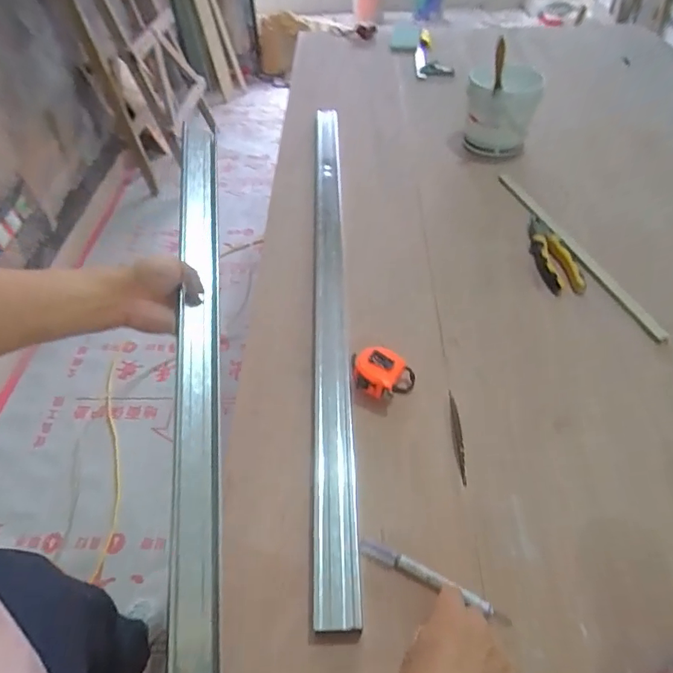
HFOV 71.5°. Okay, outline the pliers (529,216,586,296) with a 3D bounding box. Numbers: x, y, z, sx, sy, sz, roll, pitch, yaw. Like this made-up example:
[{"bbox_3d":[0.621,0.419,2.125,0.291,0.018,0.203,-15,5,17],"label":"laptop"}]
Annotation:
[{"bbox_3d":[0.392,-0.151,0.853,0.068,0.028,0.203,1,49,3],"label":"pliers"}]

